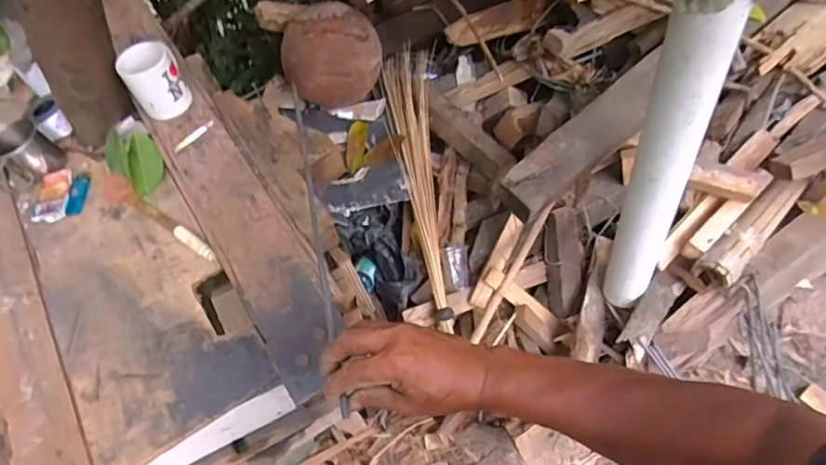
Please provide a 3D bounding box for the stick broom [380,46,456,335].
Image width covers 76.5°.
[{"bbox_3d":[0.026,-0.105,1.177,0.109,0.054,0.635,-9,84,-3],"label":"stick broom"}]

